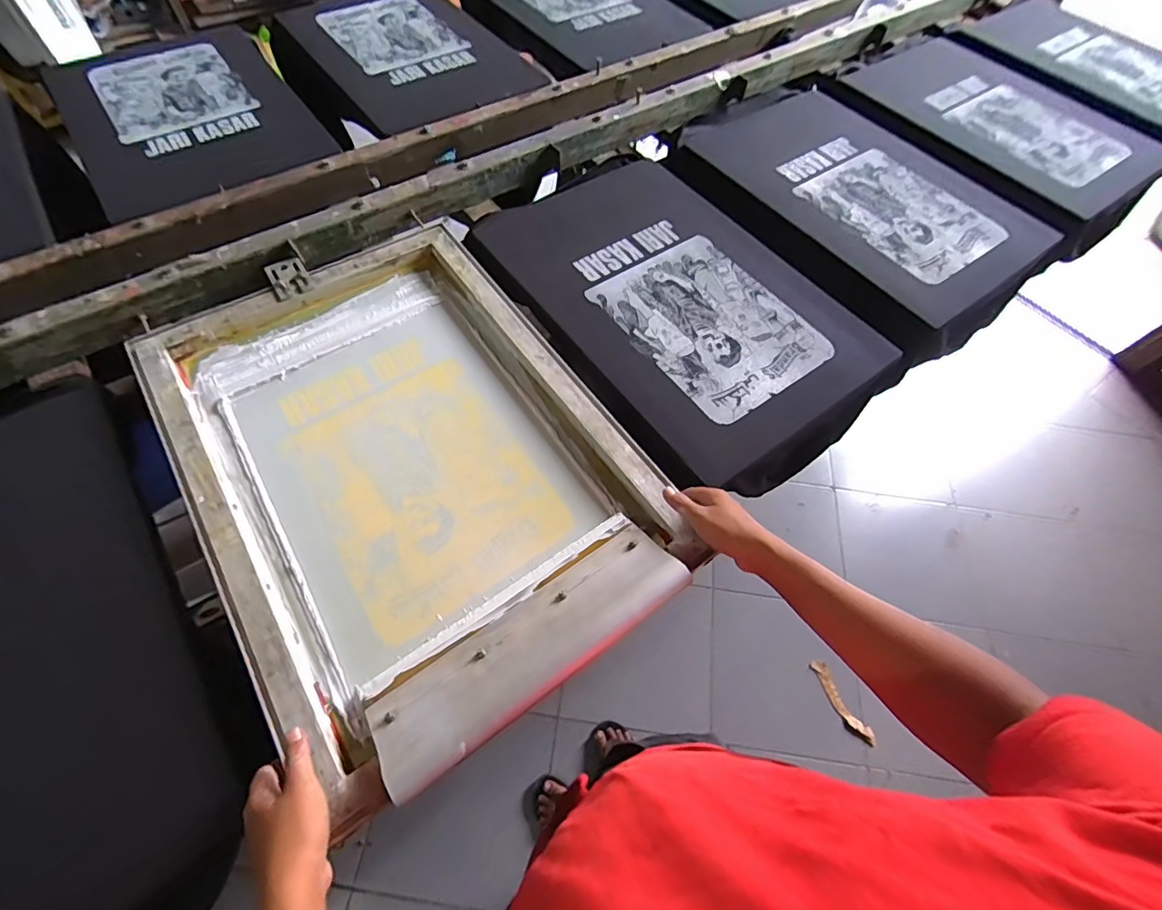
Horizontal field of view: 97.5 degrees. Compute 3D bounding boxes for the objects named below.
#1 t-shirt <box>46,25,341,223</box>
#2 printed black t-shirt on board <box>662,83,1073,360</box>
[{"bbox_3d":[-0.757,-0.672,0.997,0.419,0.056,0.657,-32,62,-19],"label":"t-shirt"},{"bbox_3d":[0.561,-0.526,1.050,0.426,0.143,0.686,-33,64,-22],"label":"printed black t-shirt on board"}]

